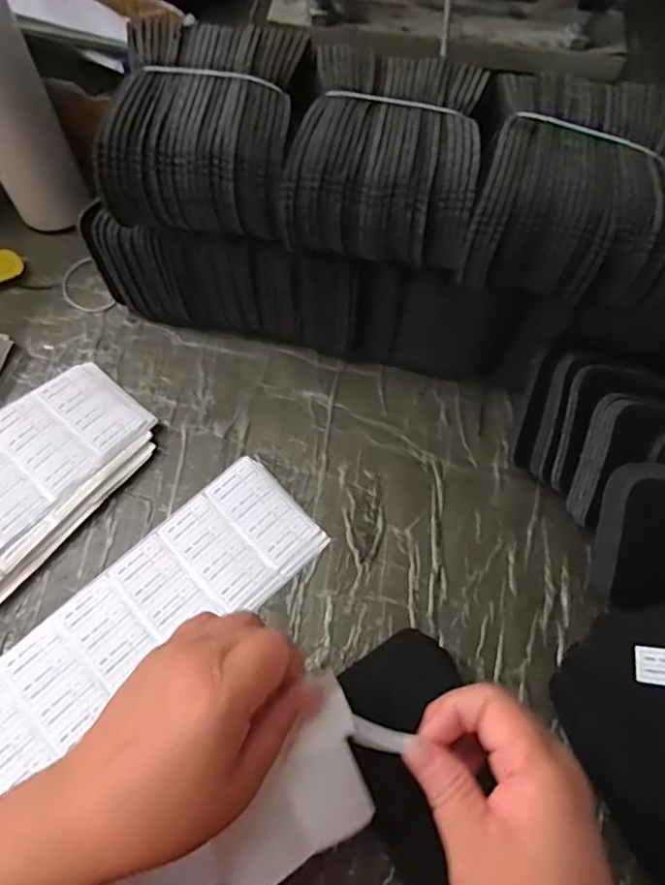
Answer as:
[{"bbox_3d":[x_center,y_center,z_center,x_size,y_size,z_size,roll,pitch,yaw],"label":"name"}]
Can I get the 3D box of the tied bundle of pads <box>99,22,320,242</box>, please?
[{"bbox_3d":[-0.075,-0.204,0.369,0.115,0.054,0.123,9,67,1],"label":"tied bundle of pads"}]

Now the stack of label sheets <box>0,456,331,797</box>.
[{"bbox_3d":[-0.124,0.117,0.379,0.253,0.012,0.086,-40,75,-17],"label":"stack of label sheets"}]

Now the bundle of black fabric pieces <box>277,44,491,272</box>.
[{"bbox_3d":[0.035,-0.185,0.365,0.109,0.054,0.127,12,67,2],"label":"bundle of black fabric pieces"}]

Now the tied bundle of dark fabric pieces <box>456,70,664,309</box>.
[{"bbox_3d":[0.149,-0.156,0.357,0.118,0.061,0.131,14,67,3],"label":"tied bundle of dark fabric pieces"}]

